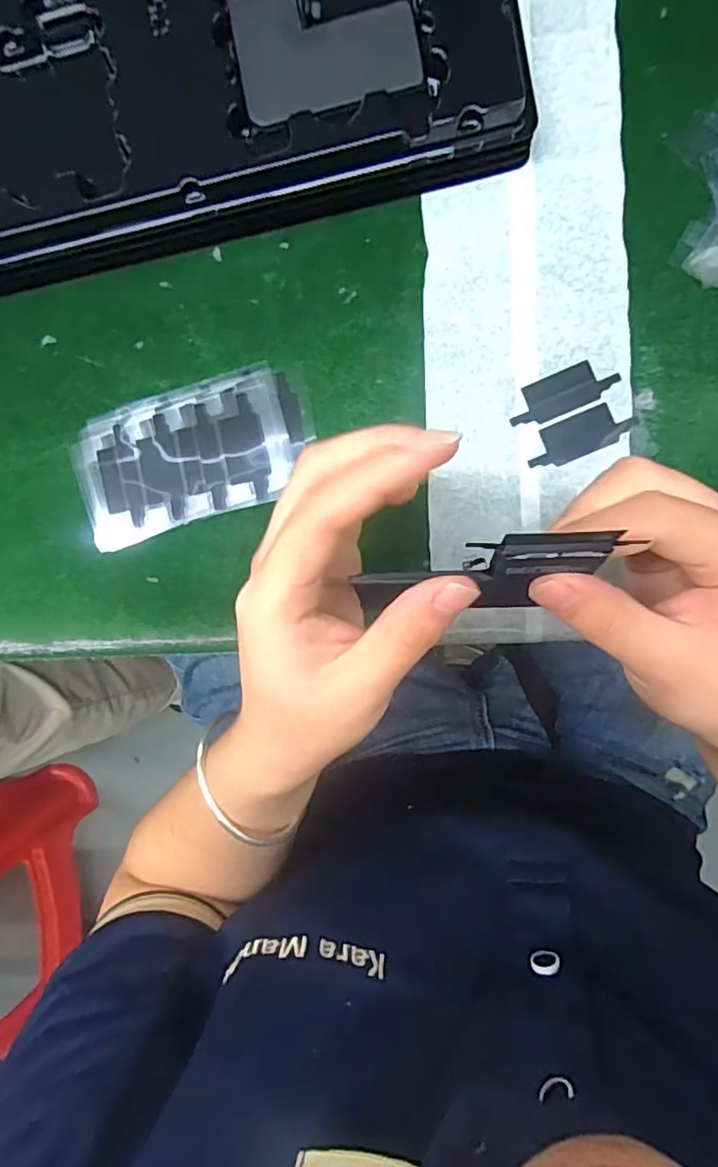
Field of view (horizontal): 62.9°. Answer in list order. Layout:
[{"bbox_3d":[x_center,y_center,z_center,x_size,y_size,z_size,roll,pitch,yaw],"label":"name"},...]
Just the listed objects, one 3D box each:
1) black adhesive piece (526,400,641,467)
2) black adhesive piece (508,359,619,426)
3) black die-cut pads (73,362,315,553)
[{"bbox_3d":[0.100,-0.067,0.267,0.048,0.004,0.019,-22,89,4],"label":"black adhesive piece"},{"bbox_3d":[0.092,-0.087,0.267,0.048,0.004,0.018,-23,88,5],"label":"black adhesive piece"},{"bbox_3d":[-0.079,-0.063,0.284,0.117,0.004,0.064,-15,89,6],"label":"black die-cut pads"}]

